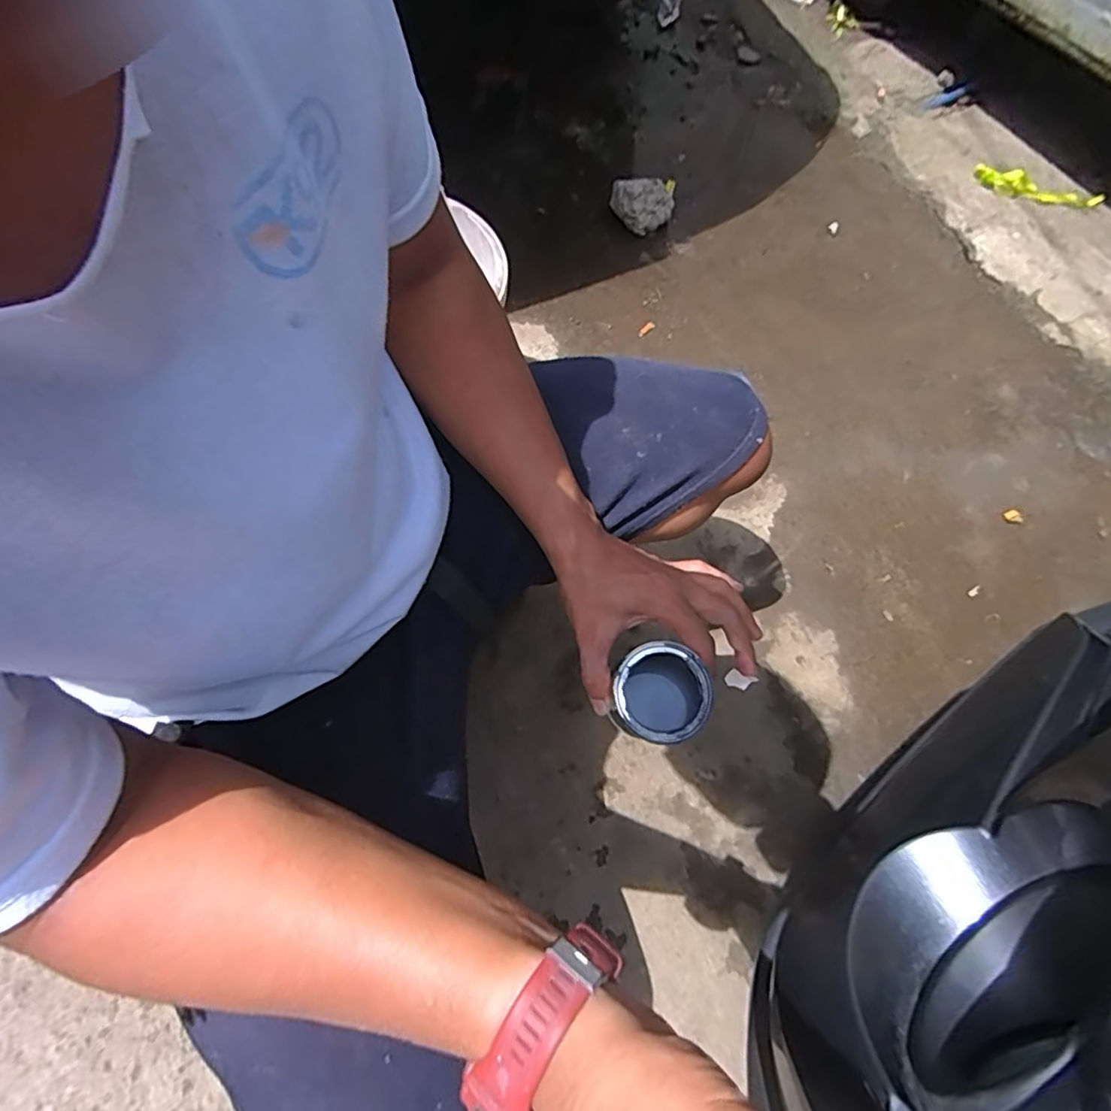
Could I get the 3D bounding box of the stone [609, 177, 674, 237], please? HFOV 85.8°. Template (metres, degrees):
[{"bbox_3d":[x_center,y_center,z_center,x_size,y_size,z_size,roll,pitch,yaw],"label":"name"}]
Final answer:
[{"bbox_3d":[0.170,-0.689,1.188,0.126,0.100,0.108,9,64,2],"label":"stone"}]

